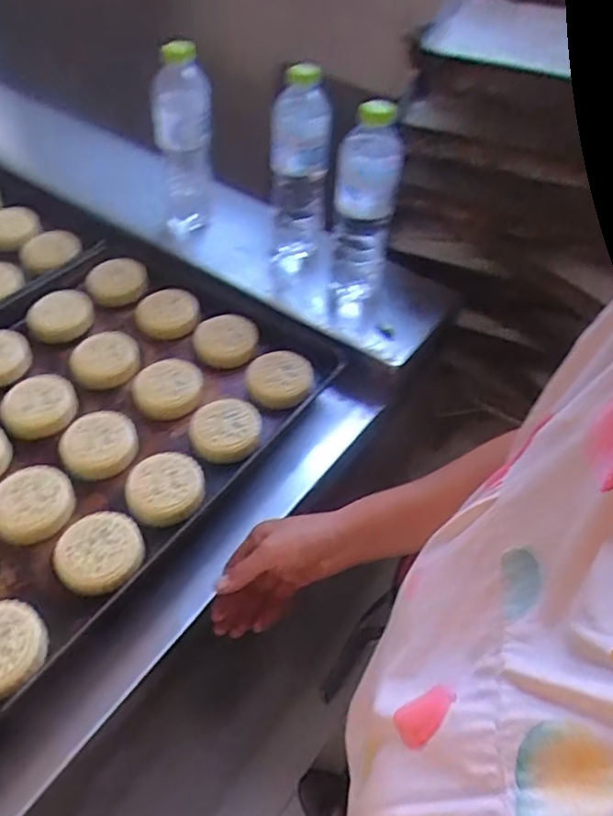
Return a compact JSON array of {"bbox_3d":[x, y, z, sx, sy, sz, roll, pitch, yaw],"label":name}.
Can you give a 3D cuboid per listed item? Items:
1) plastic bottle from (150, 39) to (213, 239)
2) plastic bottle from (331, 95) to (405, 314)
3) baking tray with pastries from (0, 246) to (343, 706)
[{"bbox_3d":[-0.162,-0.350,0.833,0.071,0.239,0.064,-6,51,-9],"label":"plastic bottle"},{"bbox_3d":[0.066,-0.217,0.727,0.066,0.239,0.067,3,50,-1],"label":"plastic bottle"},{"bbox_3d":[-0.283,0.035,0.644,0.394,0.048,0.580,32,55,21],"label":"baking tray with pastries"}]

